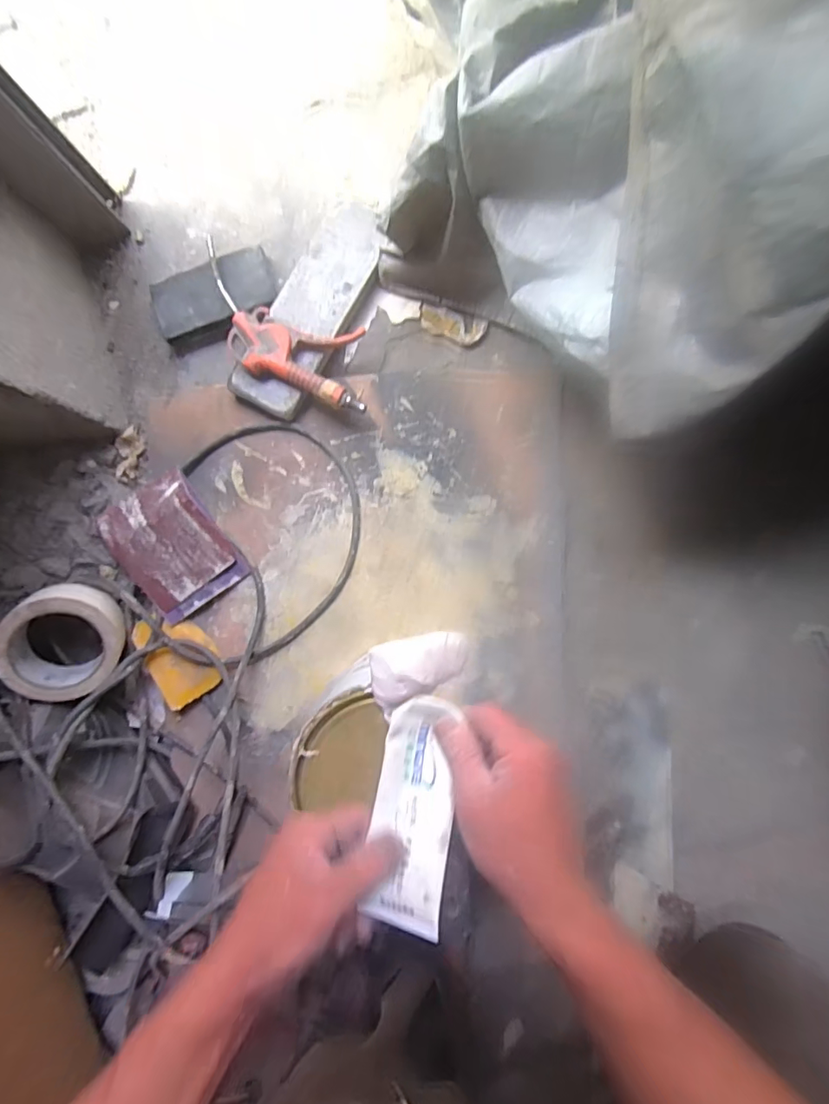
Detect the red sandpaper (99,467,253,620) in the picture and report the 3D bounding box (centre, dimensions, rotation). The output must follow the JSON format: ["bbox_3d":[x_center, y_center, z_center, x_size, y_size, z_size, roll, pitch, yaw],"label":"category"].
[{"bbox_3d":[-0.256,-0.006,0.540,0.108,0.029,0.133,-34,89,0],"label":"red sandpaper"}]

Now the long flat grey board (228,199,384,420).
[{"bbox_3d":[-0.109,-0.256,0.543,0.078,0.025,0.233,29,89,1],"label":"long flat grey board"}]

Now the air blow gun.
[{"bbox_3d":[-0.138,-0.230,0.535,0.224,0.037,0.105,25,89,1],"label":"air blow gun"}]

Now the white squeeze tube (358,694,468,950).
[{"bbox_3d":[-0.001,0.156,0.314,0.046,0.013,0.126,1,69,1],"label":"white squeeze tube"}]

